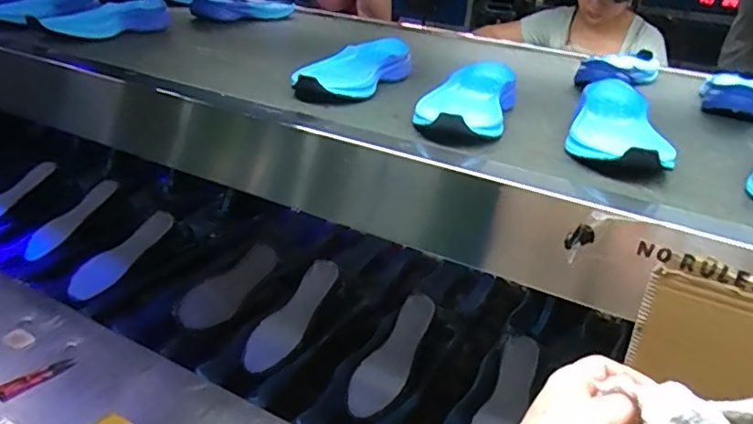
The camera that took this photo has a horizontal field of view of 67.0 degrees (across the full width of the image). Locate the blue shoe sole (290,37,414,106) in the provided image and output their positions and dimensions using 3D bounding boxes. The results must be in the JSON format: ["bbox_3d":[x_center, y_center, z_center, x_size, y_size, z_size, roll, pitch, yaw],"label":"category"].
[{"bbox_3d":[-0.030,-0.191,0.756,0.086,0.050,0.228,15,27,16],"label":"blue shoe sole"}]

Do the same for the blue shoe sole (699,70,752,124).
[{"bbox_3d":[0.552,-0.189,0.863,0.090,0.052,0.251,23,30,29],"label":"blue shoe sole"}]

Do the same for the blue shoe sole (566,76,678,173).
[{"bbox_3d":[0.268,-0.098,0.626,0.093,0.046,0.228,15,27,17],"label":"blue shoe sole"}]

